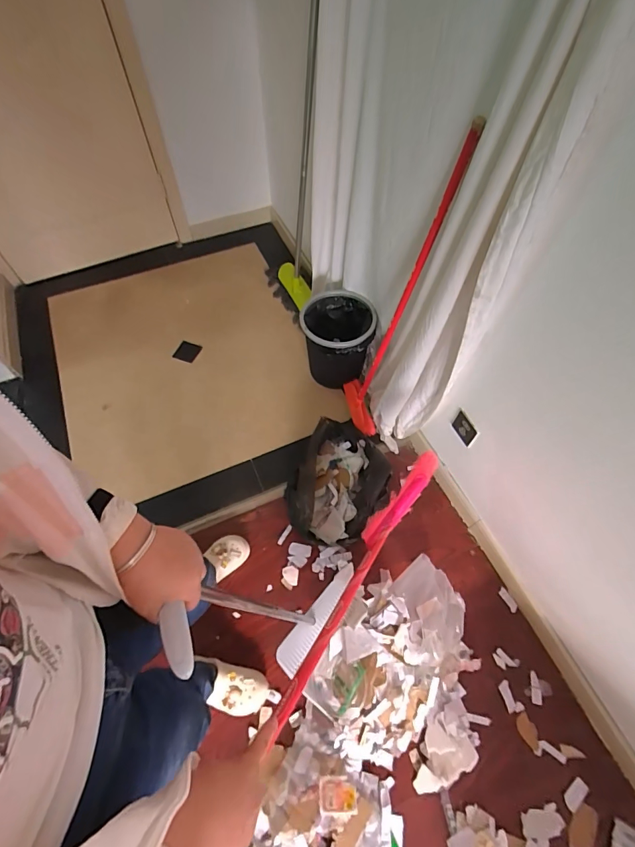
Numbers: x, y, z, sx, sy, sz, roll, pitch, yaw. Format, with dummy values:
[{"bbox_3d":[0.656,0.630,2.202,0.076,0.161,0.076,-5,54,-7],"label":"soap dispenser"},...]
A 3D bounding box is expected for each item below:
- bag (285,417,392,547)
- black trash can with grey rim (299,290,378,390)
[{"bbox_3d":[0.067,0.184,1.369,0.347,0.142,0.465,9,59,5],"label":"bag"},{"bbox_3d":[0.080,-0.304,1.553,0.261,0.351,0.255,0,59,0],"label":"black trash can with grey rim"}]

